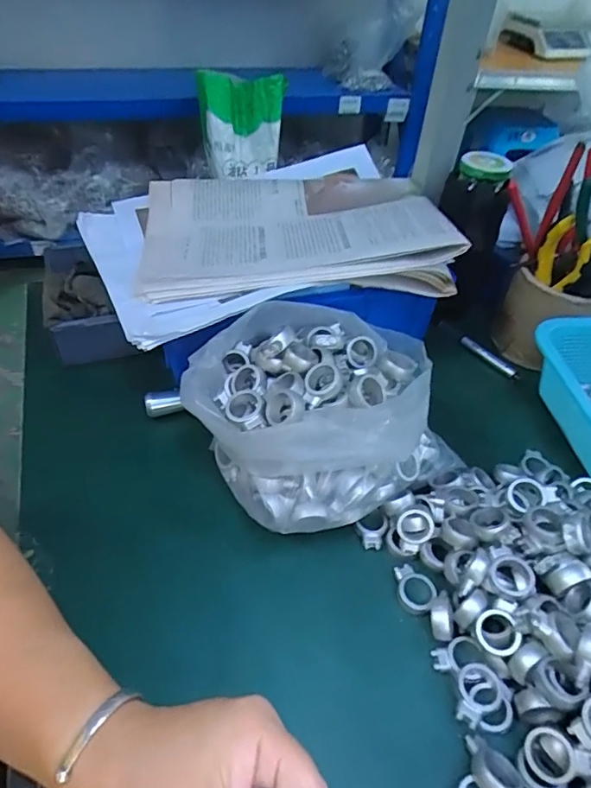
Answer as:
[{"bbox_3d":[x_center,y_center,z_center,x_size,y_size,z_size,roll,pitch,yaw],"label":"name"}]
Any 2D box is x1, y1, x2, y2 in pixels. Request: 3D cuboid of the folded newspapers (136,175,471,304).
[{"bbox_3d":[-0.006,-0.166,0.485,0.275,0.039,0.194,-2,45,-6],"label":"folded newspapers"}]

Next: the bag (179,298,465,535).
[{"bbox_3d":[0.016,0.018,0.389,0.152,0.118,0.155,-30,54,-30],"label":"bag"}]

